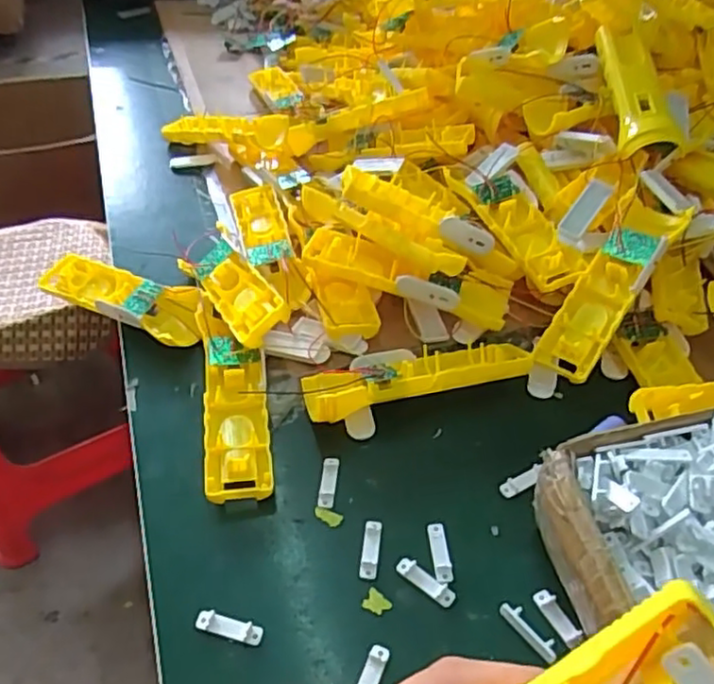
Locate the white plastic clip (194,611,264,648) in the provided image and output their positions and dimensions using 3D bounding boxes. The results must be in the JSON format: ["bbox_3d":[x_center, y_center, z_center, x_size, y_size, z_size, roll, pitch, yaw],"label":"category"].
[{"bbox_3d":[-0.071,0.158,0.370,0.038,0.004,0.010,12,46,11],"label":"white plastic clip"}]

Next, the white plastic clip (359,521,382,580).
[{"bbox_3d":[0.008,0.125,0.404,0.011,0.004,0.037,5,45,5],"label":"white plastic clip"}]

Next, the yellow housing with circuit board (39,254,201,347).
[{"bbox_3d":[-0.193,-0.039,0.546,0.161,0.027,0.045,22,49,21],"label":"yellow housing with circuit board"}]

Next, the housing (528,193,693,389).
[{"bbox_3d":[0.189,-0.043,0.500,0.041,0.020,0.156,32,79,28],"label":"housing"}]

